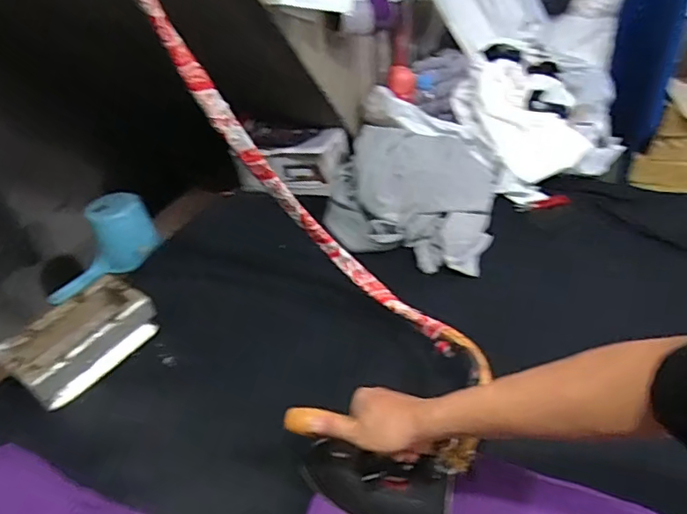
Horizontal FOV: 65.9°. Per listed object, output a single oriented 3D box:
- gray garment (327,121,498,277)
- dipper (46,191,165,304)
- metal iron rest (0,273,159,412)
[{"bbox_3d":[0.143,-0.148,1.102,0.337,0.159,0.312,11,42,21],"label":"gray garment"},{"bbox_3d":[-0.523,-0.024,1.123,0.246,0.150,0.110,-28,43,-24],"label":"dipper"},{"bbox_3d":[-0.442,0.143,0.900,0.127,0.091,0.223,23,48,32],"label":"metal iron rest"}]

